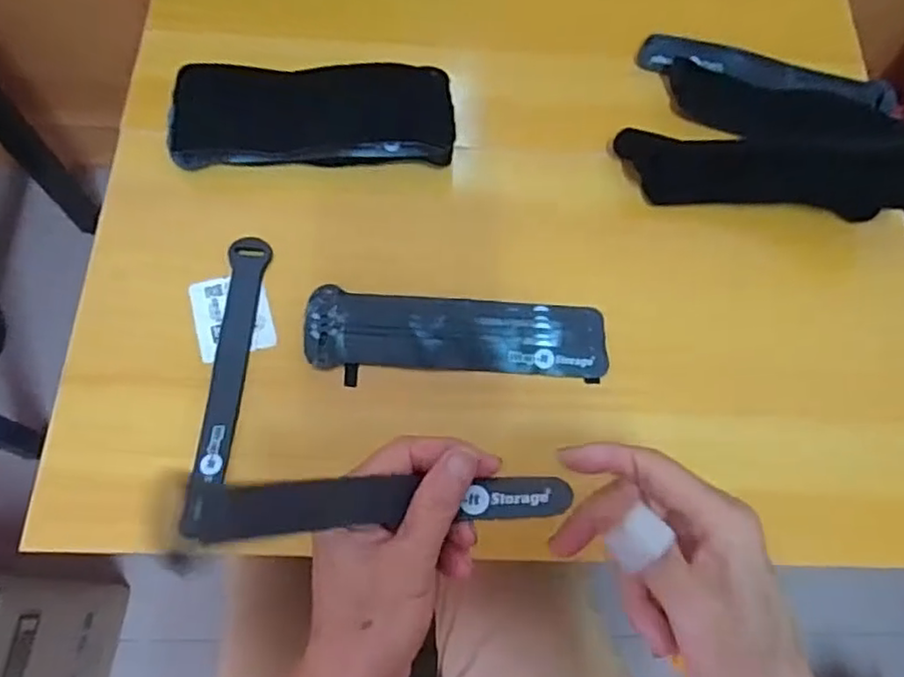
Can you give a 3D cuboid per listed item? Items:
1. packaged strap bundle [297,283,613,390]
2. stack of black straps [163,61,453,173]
[{"bbox_3d":[0.004,-0.002,0.439,0.198,0.011,0.058,4,70,-1],"label":"packaged strap bundle"},{"bbox_3d":[-0.101,-0.166,0.487,0.198,0.019,0.085,-2,70,-4],"label":"stack of black straps"}]

